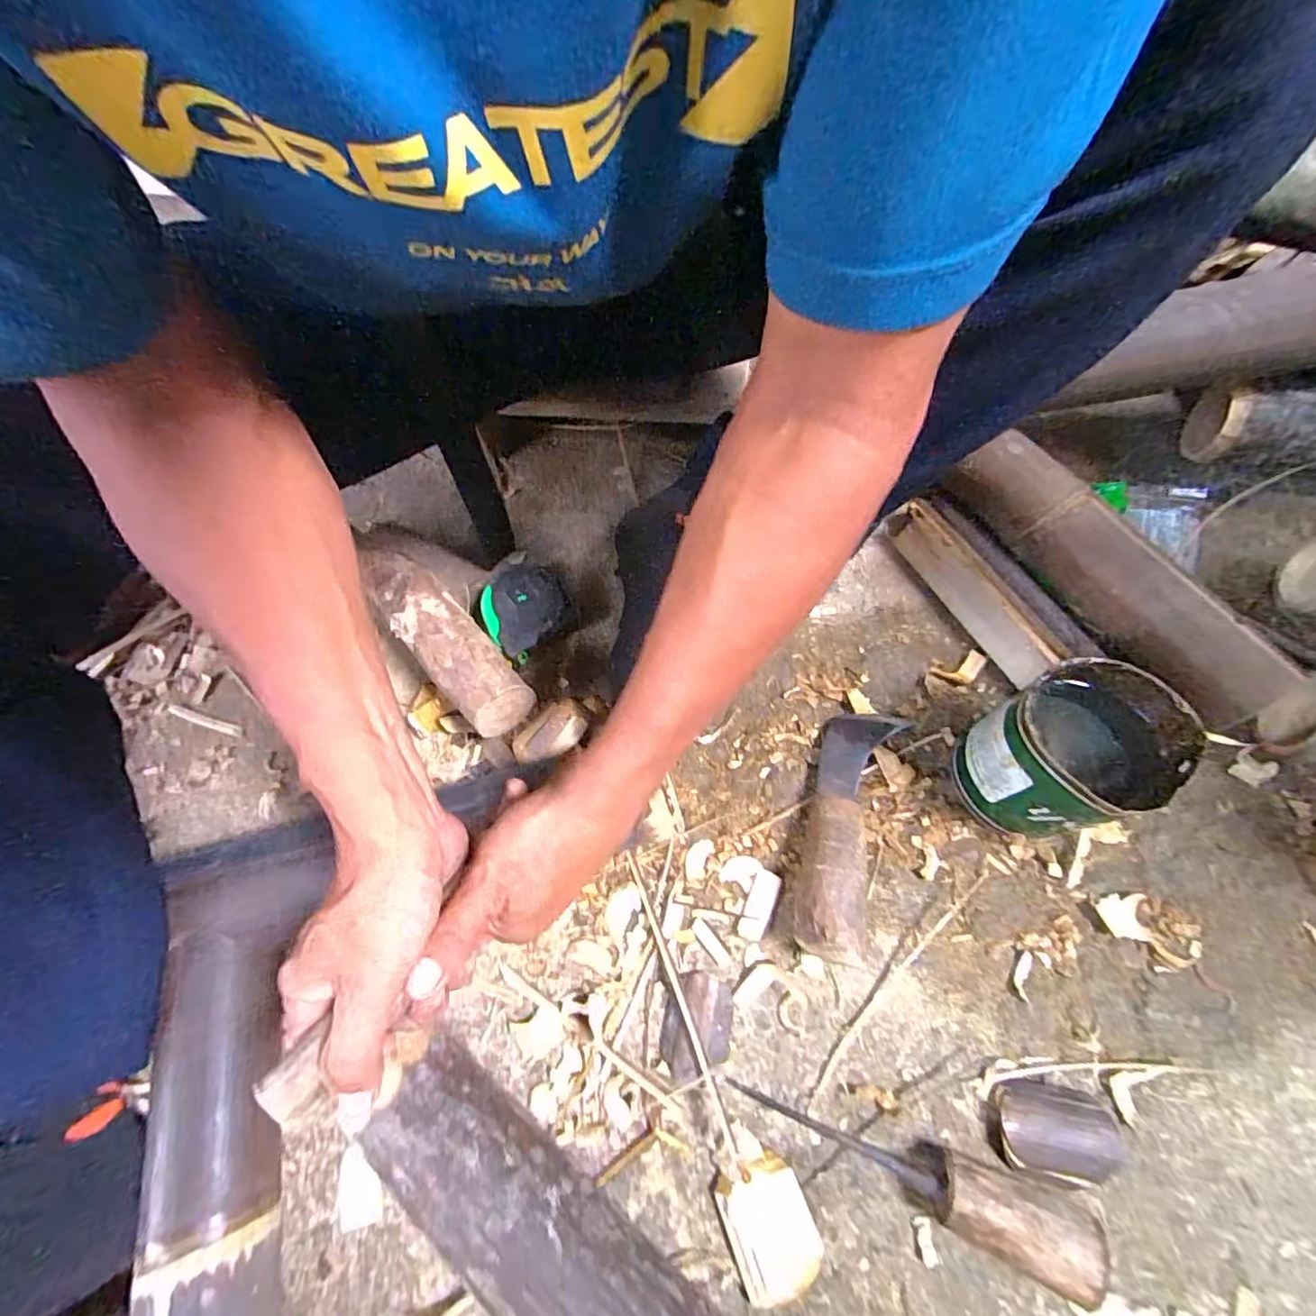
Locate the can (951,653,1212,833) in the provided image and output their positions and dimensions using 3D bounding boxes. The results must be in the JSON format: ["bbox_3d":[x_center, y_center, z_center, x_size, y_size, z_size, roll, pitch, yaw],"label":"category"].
[{"bbox_3d":[0.289,0.067,0.409,0.109,0.114,0.098,-35,69,-13],"label":"can"}]

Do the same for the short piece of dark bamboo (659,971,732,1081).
[{"bbox_3d":[0.027,0.255,0.392,0.046,0.016,0.062,8,66,6],"label":"short piece of dark bamboo"}]

